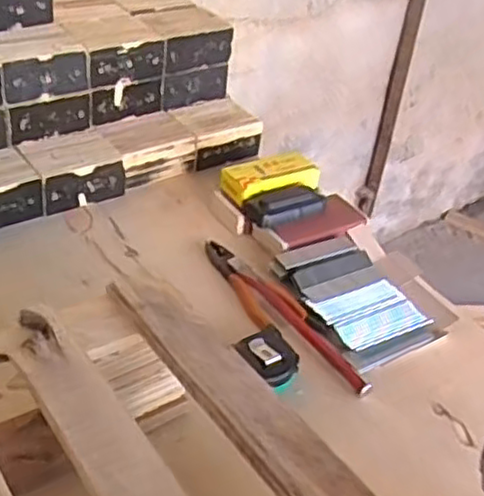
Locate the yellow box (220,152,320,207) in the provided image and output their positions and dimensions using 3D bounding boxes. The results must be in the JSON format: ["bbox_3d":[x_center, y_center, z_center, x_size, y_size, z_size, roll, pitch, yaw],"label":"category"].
[{"bbox_3d":[0.040,-0.095,0.949,0.126,0.030,0.060,-16,41,-29],"label":"yellow box"}]

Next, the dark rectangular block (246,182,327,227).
[{"bbox_3d":[0.061,-0.057,0.922,0.107,0.022,0.048,-17,42,-30],"label":"dark rectangular block"}]

